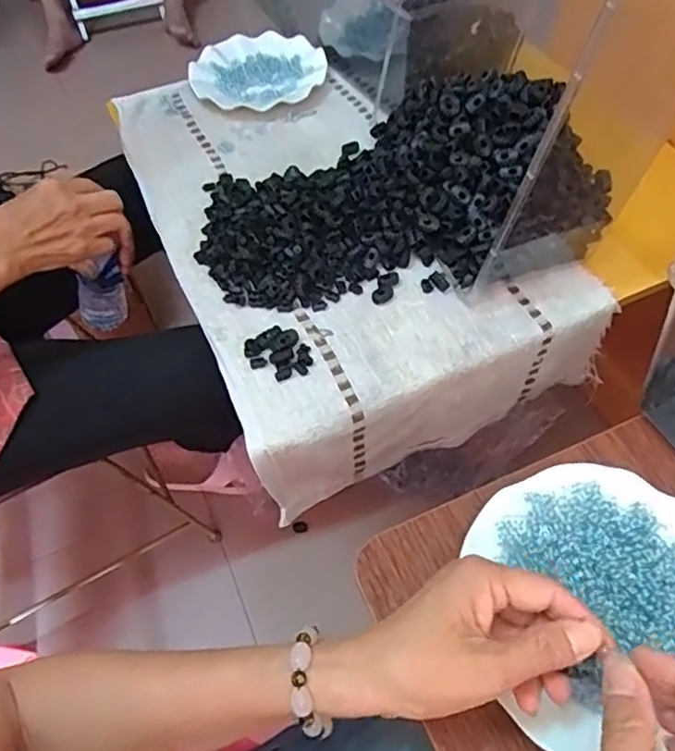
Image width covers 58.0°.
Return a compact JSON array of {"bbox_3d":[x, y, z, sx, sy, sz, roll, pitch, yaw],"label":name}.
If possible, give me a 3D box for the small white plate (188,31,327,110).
[{"bbox_3d":[-0.109,-0.423,0.846,0.173,0.024,0.169,-2,55,3],"label":"small white plate"}]

